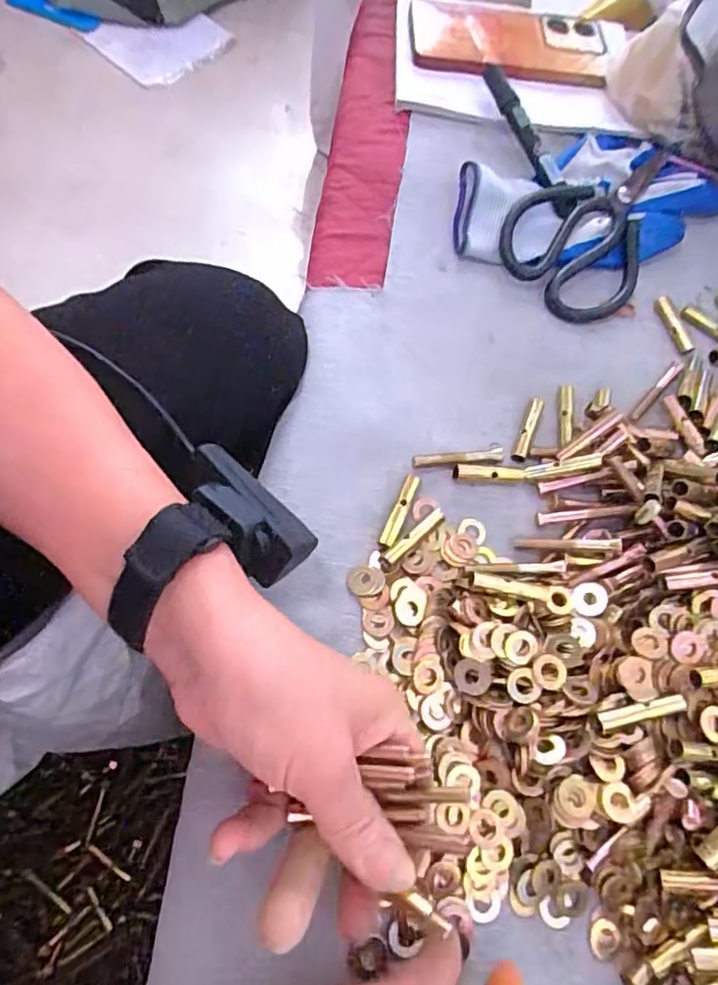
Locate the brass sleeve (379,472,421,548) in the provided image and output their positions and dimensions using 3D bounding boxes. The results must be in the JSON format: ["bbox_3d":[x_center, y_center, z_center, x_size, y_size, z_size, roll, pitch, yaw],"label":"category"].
[{"bbox_3d":[0.022,0.010,0.345,0.008,0.007,0.042,23,82,8],"label":"brass sleeve"}]

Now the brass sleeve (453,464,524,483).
[{"bbox_3d":[0.075,-0.010,0.360,0.043,0.008,0.008,3,65,-17],"label":"brass sleeve"}]

